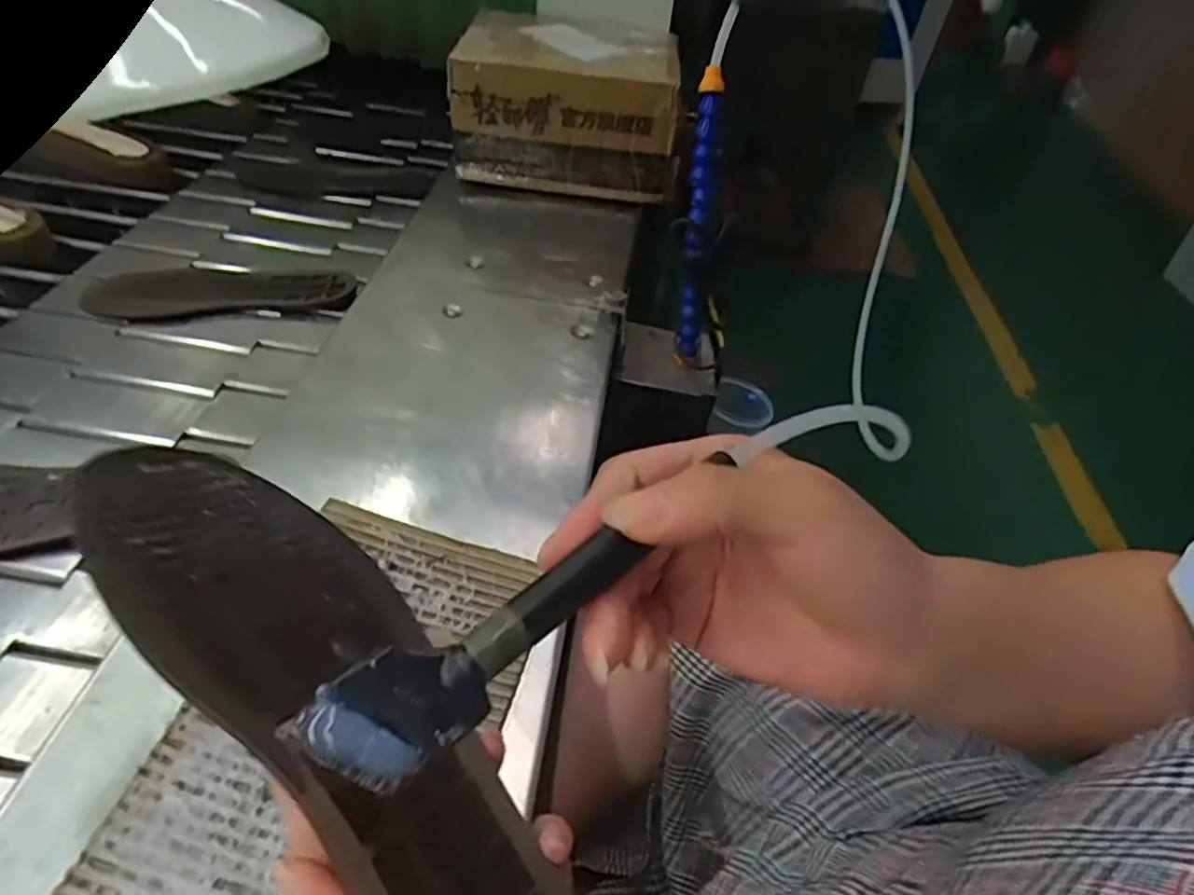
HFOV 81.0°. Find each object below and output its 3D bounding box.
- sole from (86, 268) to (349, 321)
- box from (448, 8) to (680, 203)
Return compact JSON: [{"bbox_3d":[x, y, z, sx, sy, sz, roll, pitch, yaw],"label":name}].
[{"bbox_3d":[-0.376,-0.160,0.705,0.245,0.015,0.087,-7,46,-13],"label":"sole"},{"bbox_3d":[-0.031,-0.399,0.839,0.245,0.147,0.184,9,42,1],"label":"box"}]

